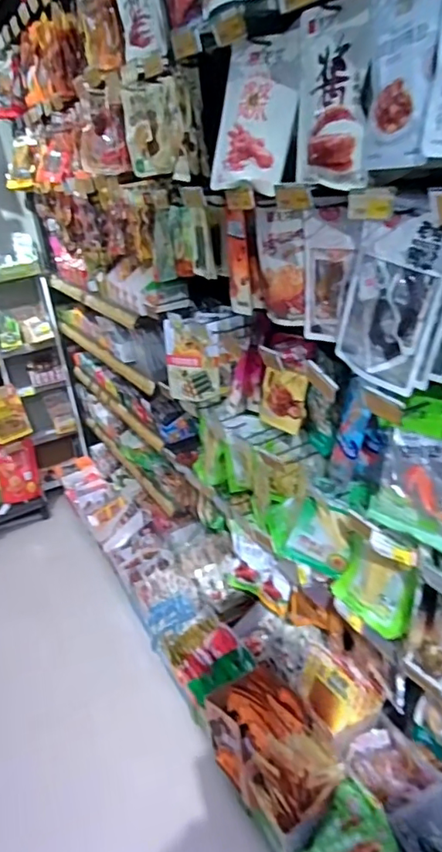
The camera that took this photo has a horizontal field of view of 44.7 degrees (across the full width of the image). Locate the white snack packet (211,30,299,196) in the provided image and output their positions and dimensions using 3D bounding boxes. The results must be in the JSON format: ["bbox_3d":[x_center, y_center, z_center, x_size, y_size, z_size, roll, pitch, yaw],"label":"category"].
[{"bbox_3d":[0.060,-0.562,0.977,0.182,0.251,0.030,27,21,38],"label":"white snack packet"}]

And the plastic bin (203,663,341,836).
[{"bbox_3d":[0.125,0.807,1.349,0.221,0.154,0.367,-18,28,-22],"label":"plastic bin"}]

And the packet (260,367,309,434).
[{"bbox_3d":[0.151,-0.066,1.333,0.017,0.146,0.167,-2,18,-29],"label":"packet"}]

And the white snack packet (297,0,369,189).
[{"bbox_3d":[0.170,-0.511,0.843,0.034,0.242,0.163,-15,27,-16],"label":"white snack packet"}]

